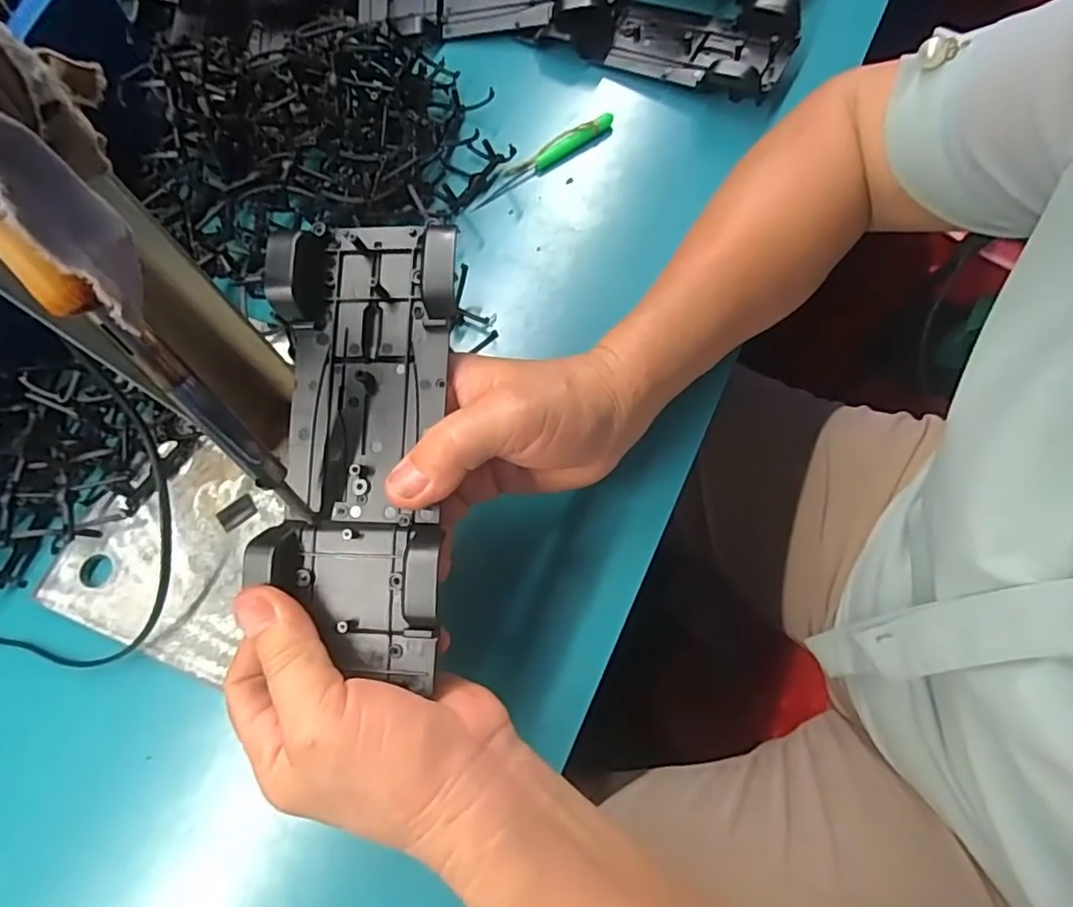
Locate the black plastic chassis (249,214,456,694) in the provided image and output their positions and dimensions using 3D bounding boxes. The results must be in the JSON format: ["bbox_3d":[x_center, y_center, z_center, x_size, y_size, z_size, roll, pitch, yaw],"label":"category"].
[{"bbox_3d":[-0.073,-0.007,0.247,0.079,0.028,0.187,-3,80,-1],"label":"black plastic chassis"}]

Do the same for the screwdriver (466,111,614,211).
[{"bbox_3d":[0.006,-0.201,0.414,0.112,0.013,0.013,-36,72,-10],"label":"screwdriver"}]

